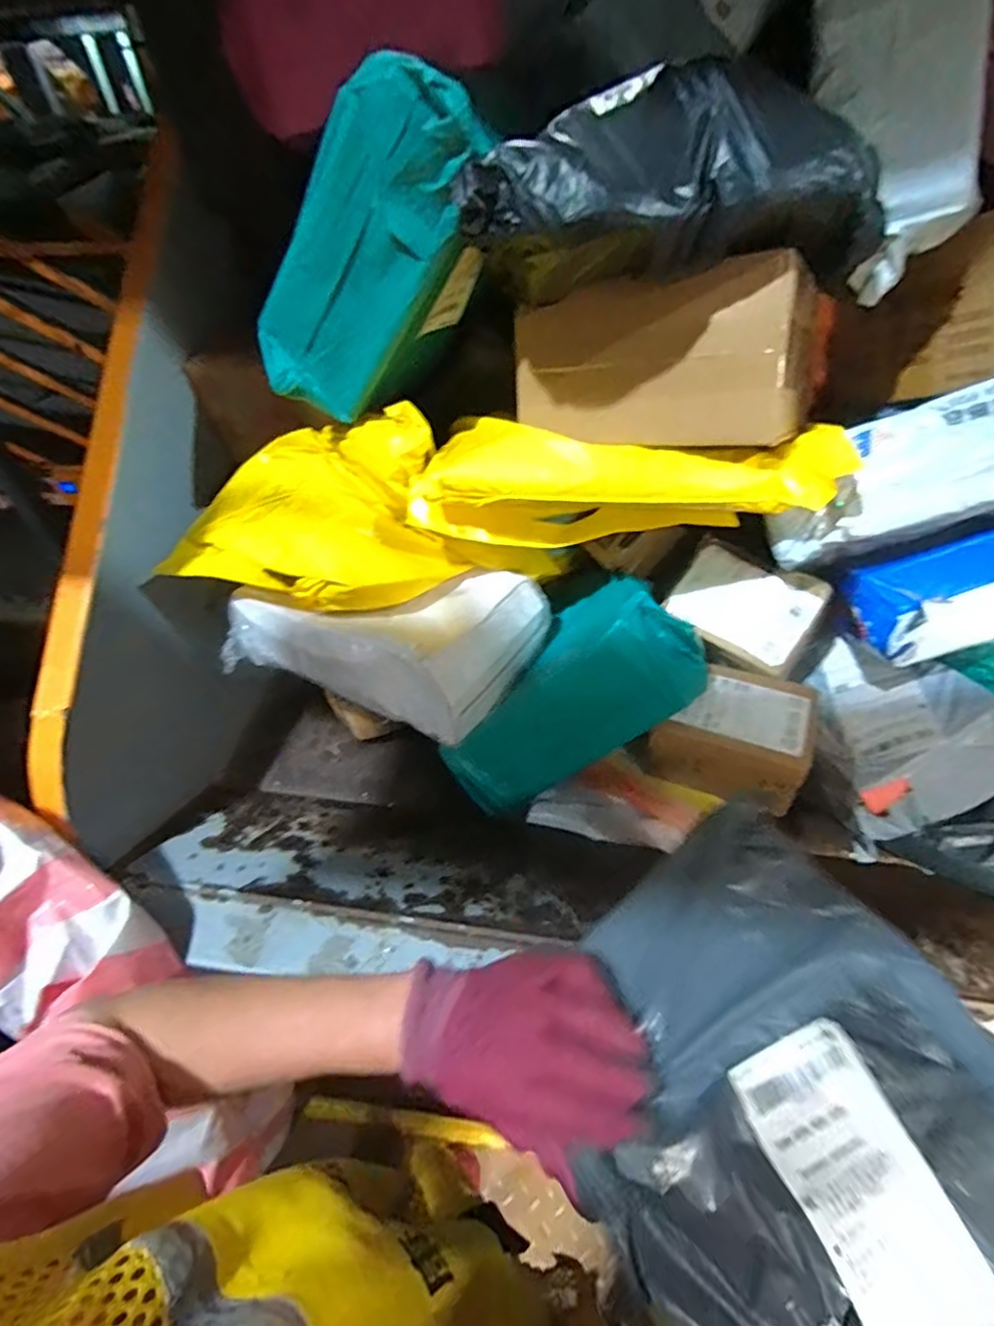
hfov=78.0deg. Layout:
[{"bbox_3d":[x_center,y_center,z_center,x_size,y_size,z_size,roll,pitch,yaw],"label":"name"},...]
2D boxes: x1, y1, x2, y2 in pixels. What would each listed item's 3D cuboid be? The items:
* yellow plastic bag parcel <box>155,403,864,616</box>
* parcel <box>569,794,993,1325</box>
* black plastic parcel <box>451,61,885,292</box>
[{"bbox_3d":[-0.017,-0.136,0.581,0.610,0.140,0.168,3,49,7],"label":"yellow plastic bag parcel"},{"bbox_3d":[0.163,0.237,0.329,0.250,0.035,0.260,-34,55,-24],"label":"parcel"},{"bbox_3d":[0.118,-0.318,0.415,0.283,0.101,0.100,-10,49,-5],"label":"black plastic parcel"}]

